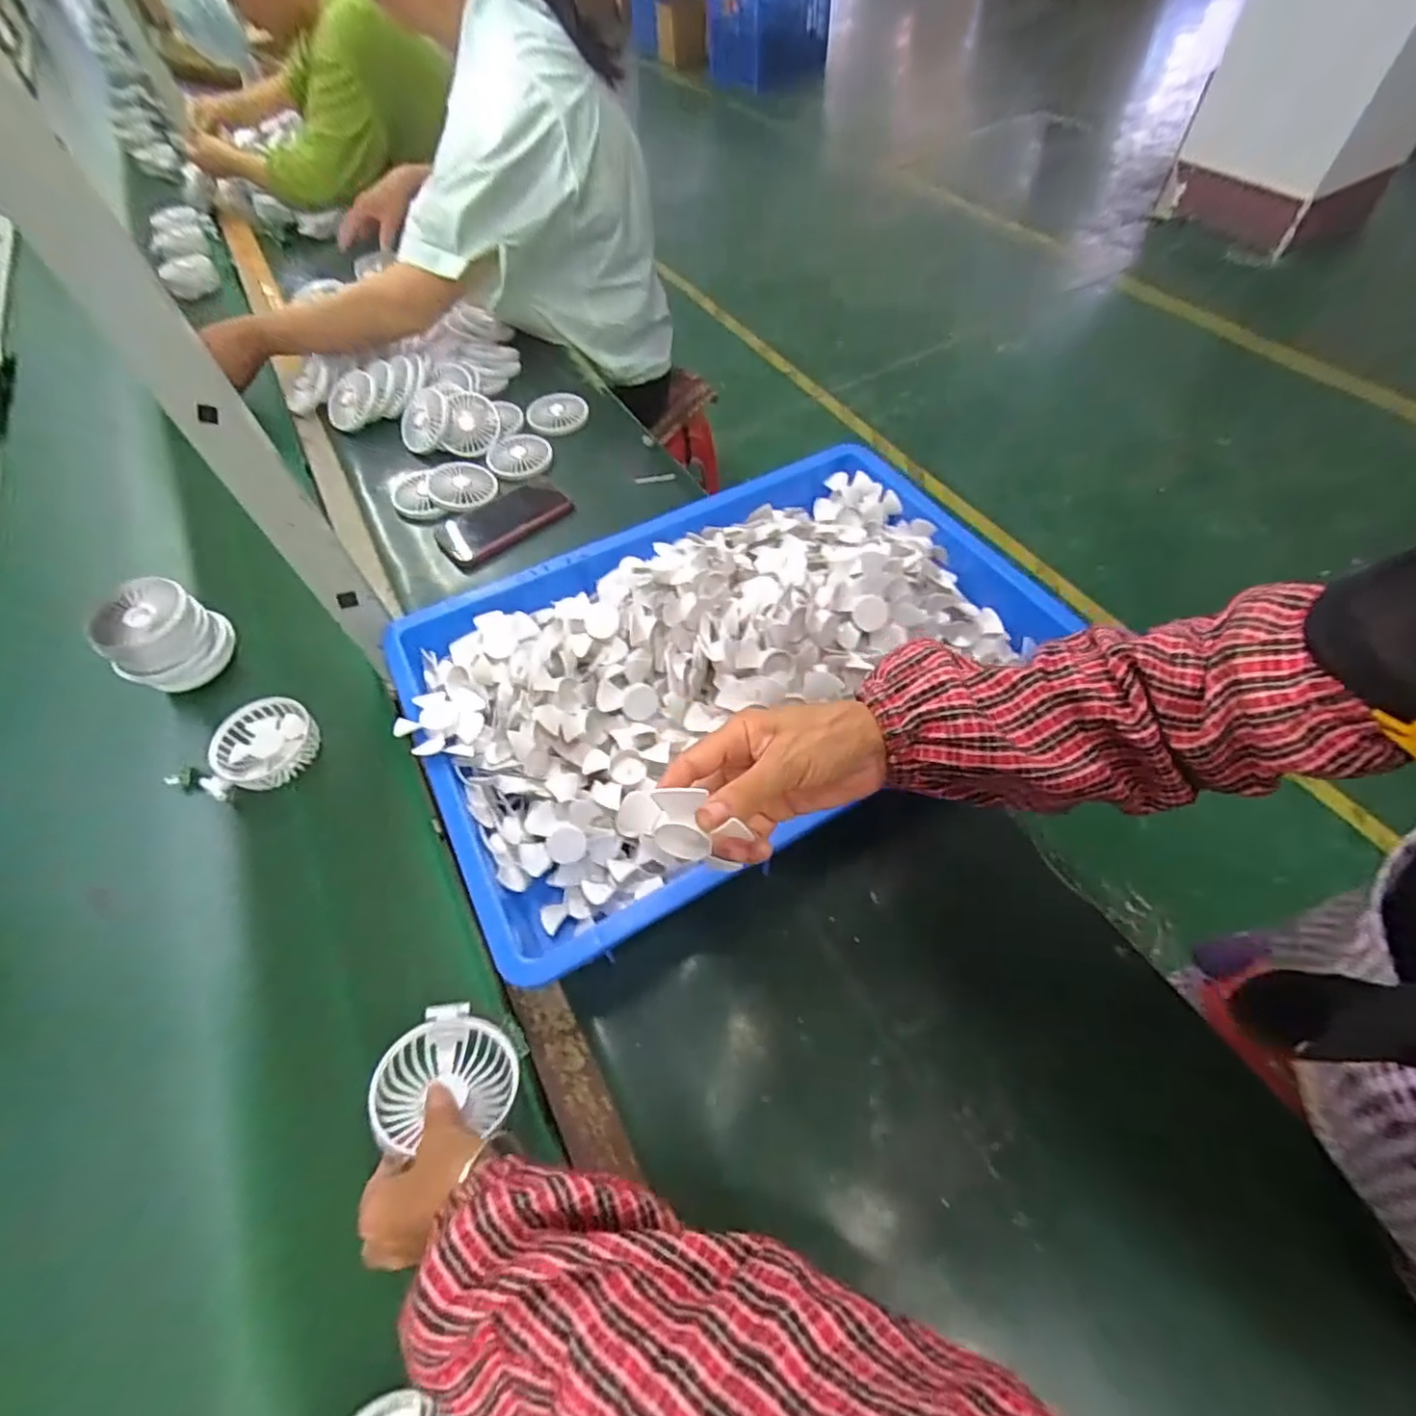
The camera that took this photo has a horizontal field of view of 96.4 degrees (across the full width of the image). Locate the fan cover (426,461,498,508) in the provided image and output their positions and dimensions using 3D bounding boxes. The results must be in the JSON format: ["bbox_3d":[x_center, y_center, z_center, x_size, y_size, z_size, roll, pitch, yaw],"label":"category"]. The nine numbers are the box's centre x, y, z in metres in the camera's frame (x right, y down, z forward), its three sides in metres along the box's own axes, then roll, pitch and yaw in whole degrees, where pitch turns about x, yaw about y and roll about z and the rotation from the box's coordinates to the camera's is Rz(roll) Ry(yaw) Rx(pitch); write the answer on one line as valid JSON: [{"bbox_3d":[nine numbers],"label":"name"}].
[{"bbox_3d":[-0.329,-0.305,0.847,0.083,0.012,0.094,-7,58,-6],"label":"fan cover"}]

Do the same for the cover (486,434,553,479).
[{"bbox_3d":[-0.267,-0.358,0.895,0.088,0.012,0.104,-9,58,-7],"label":"cover"}]

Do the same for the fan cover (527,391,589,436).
[{"bbox_3d":[-0.225,-0.441,0.947,0.090,0.016,0.089,-11,58,-8],"label":"fan cover"}]

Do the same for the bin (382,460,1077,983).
[{"bbox_3d":[0.025,-0.055,0.600,0.576,0.122,0.376,-26,61,-17],"label":"bin"}]

